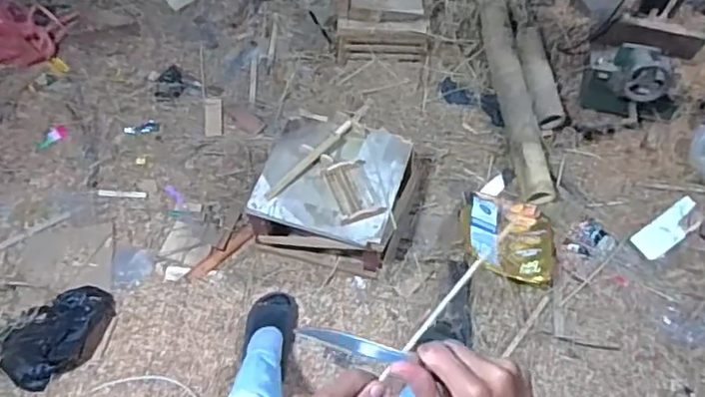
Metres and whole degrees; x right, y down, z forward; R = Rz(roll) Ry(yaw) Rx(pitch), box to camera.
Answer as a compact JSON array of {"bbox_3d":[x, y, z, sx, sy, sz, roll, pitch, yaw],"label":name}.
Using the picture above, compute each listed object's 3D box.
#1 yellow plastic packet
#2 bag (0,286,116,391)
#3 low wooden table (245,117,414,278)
[{"bbox_3d":[0.392,0.092,1.441,0.229,0.077,0.268,2,61,-2],"label":"yellow plastic packet"},{"bbox_3d":[-0.631,0.278,1.237,0.241,0.055,0.171,-40,70,-22],"label":"bag"},{"bbox_3d":[-0.037,-0.012,1.404,0.332,0.188,0.306,16,59,6],"label":"low wooden table"}]

